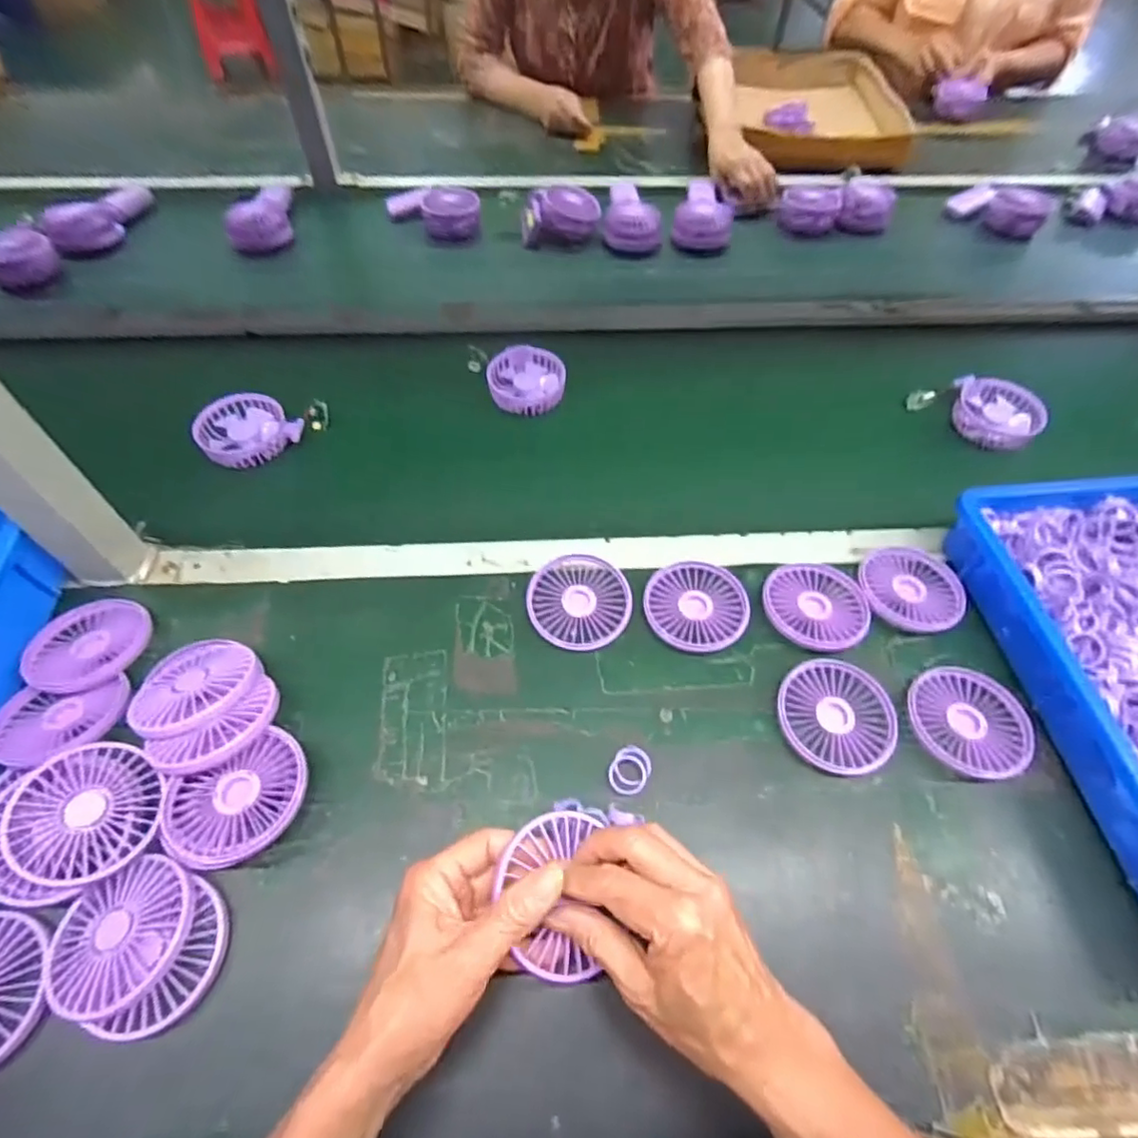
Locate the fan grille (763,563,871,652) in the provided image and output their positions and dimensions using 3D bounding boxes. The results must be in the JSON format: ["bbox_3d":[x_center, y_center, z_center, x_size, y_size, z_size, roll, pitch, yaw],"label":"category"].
[{"bbox_3d":[0.214,0.031,0.512,0.086,0.008,0.082,1,55,-1],"label":"fan grille"}]

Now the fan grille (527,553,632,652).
[{"bbox_3d":[0.008,0.028,0.514,0.083,0.016,0.086,1,55,-1],"label":"fan grille"}]

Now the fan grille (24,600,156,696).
[{"bbox_3d":[-0.386,0.061,0.480,0.084,0.024,0.080,1,55,-1],"label":"fan grille"}]

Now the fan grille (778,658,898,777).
[{"bbox_3d":[0.209,0.115,0.466,0.085,0.015,0.088,-23,59,-17],"label":"fan grille"}]

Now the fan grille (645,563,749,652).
[{"bbox_3d":[0.110,0.031,0.514,0.087,0.012,0.082,1,55,-1],"label":"fan grille"}]

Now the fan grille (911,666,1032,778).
[{"bbox_3d":[0.311,0.119,0.463,0.083,0.014,0.089,1,55,-1],"label":"fan grille"}]

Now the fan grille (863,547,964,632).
[{"bbox_3d":[0.303,0.016,0.524,0.085,0.006,0.082,1,55,-1],"label":"fan grille"}]

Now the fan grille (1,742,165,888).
[{"bbox_3d":[-0.326,0.163,0.401,0.083,0.010,0.087,12,56,-19],"label":"fan grille"}]

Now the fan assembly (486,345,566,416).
[{"bbox_3d":[-0.049,-0.222,0.695,0.086,0.029,0.084,2,55,0],"label":"fan assembly"}]

